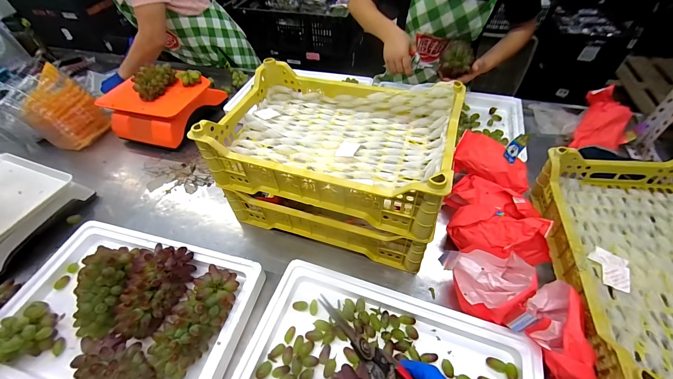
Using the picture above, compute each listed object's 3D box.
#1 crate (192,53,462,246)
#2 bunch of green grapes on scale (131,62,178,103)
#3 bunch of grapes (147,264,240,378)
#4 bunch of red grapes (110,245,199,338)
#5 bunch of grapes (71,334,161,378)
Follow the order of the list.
[{"bbox_3d":[-0.003,-0.109,0.580,0.447,0.128,0.295,13,51,14],"label":"crate"},{"bbox_3d":[-0.543,-0.330,0.854,0.043,0.070,0.128,13,51,14],"label":"bunch of green grapes on scale"},{"bbox_3d":[-0.243,0.219,0.489,0.084,0.054,0.180,18,52,18],"label":"bunch of grapes"},{"bbox_3d":[-0.342,0.178,0.523,0.090,0.070,0.166,6,50,8],"label":"bunch of red grapes"},{"bbox_3d":[-0.345,0.287,0.440,0.147,0.057,0.093,12,51,13],"label":"bunch of grapes"}]

